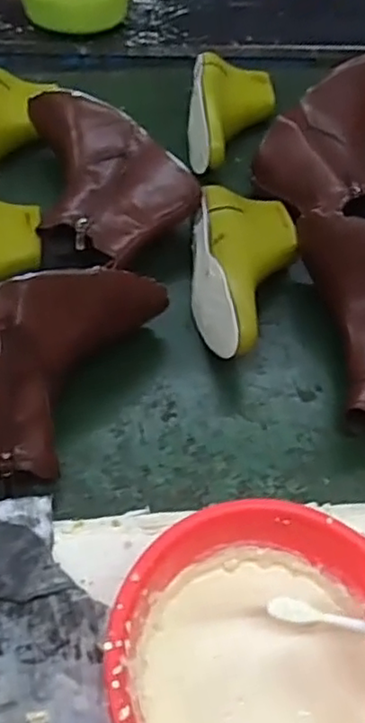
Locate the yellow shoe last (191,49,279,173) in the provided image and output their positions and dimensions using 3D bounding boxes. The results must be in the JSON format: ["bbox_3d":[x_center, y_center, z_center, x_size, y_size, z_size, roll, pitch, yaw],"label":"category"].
[{"bbox_3d":[0.067,-0.328,0.843,0.106,0.062,0.230,6,53,0],"label":"yellow shoe last"}]

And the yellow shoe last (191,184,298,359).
[{"bbox_3d":[0.063,-0.093,0.667,0.102,0.080,0.222,5,53,-1],"label":"yellow shoe last"}]

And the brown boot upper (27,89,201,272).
[{"bbox_3d":[-0.083,-0.196,0.735,0.162,0.098,0.260,-9,54,-11],"label":"brown boot upper"}]

